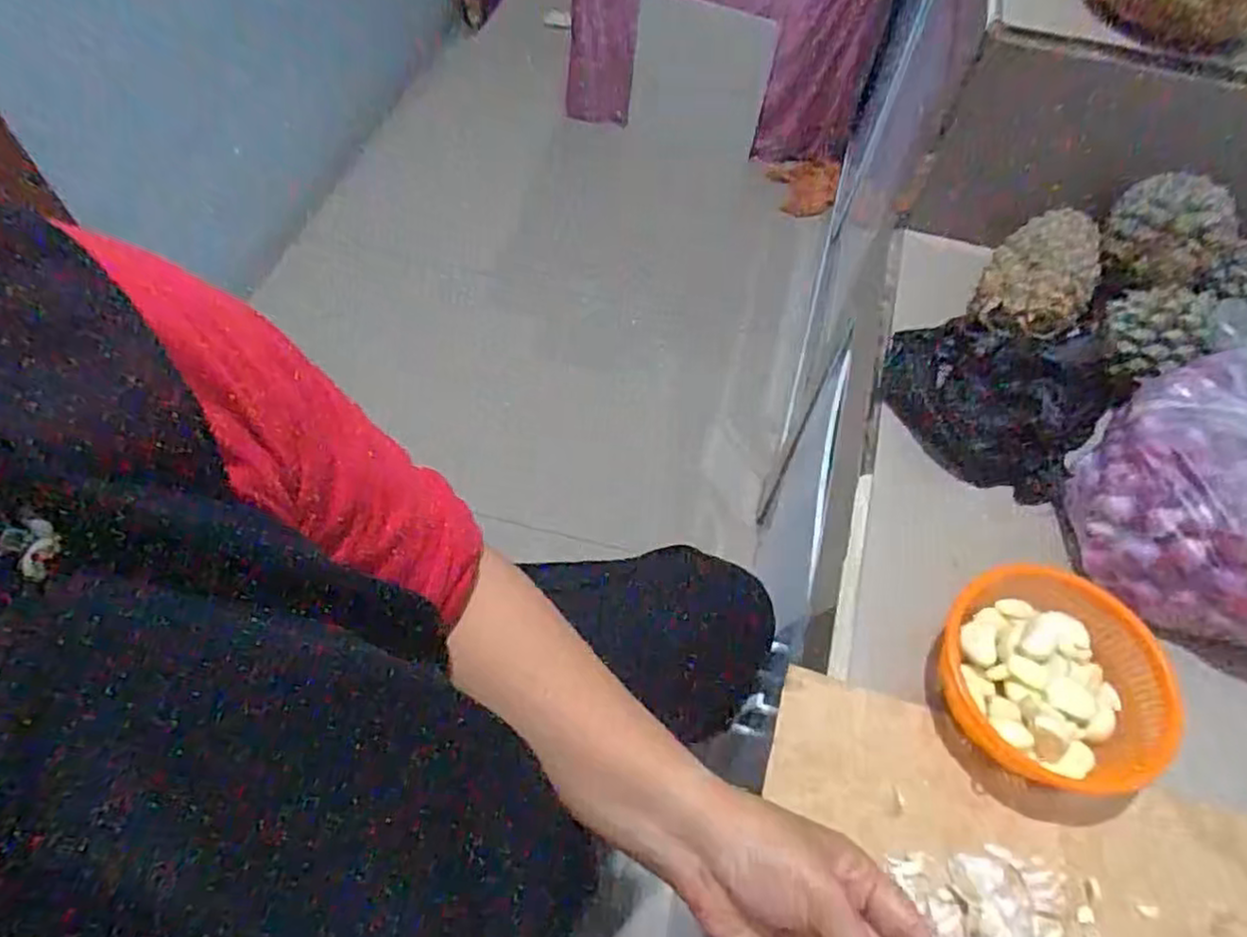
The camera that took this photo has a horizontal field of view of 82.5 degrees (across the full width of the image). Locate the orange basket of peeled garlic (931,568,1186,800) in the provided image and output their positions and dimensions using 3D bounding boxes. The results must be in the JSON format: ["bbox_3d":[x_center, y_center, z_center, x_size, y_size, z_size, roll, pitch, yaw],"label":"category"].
[{"bbox_3d":[0.277,0.126,0.452,0.139,0.054,0.129,2,57,-3],"label":"orange basket of peeled garlic"}]

